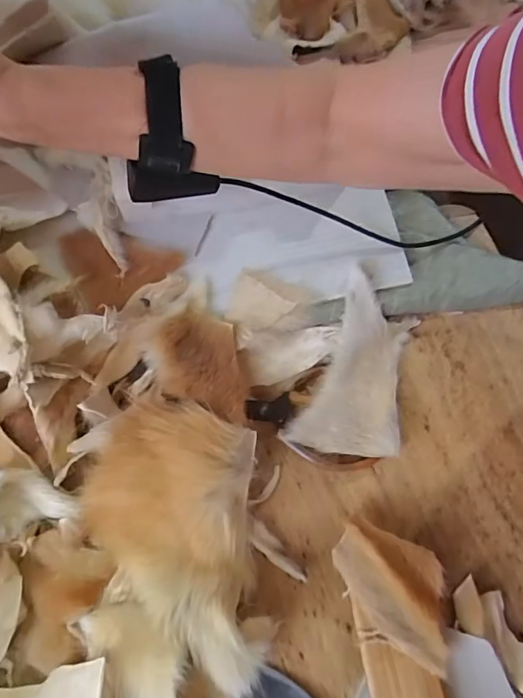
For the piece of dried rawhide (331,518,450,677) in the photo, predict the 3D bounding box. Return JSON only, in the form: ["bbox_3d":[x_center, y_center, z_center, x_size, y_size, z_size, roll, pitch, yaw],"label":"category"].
[{"bbox_3d":[0.098,0.181,0.364,0.092,0.011,0.074,20,68,11],"label":"piece of dried rawhide"}]

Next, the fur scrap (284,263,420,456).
[{"bbox_3d":[0.099,0.020,0.452,0.090,0.030,0.173,22,68,11],"label":"fur scrap"}]

